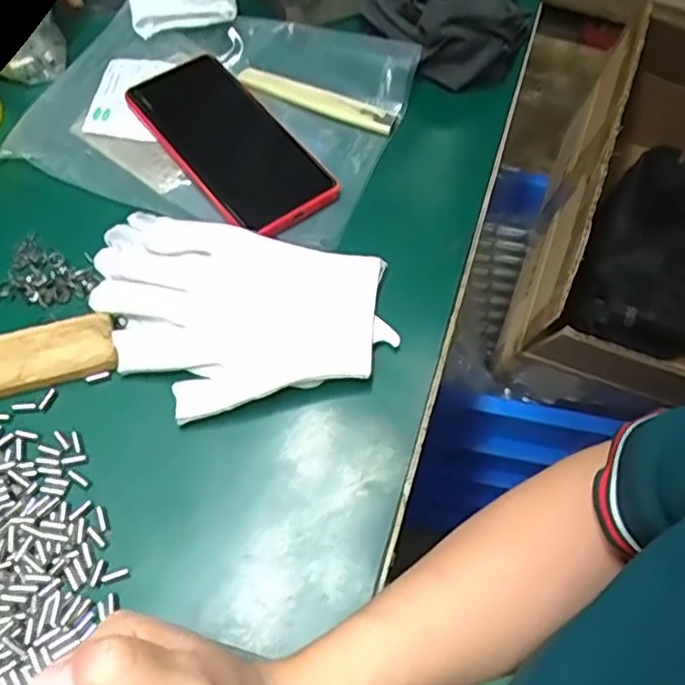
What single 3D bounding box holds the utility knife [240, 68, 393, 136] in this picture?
[{"bbox_3d":[-0.021,-0.178,0.485,0.120,0.011,0.021,20,62,9],"label":"utility knife"}]

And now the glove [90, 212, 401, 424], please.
[{"bbox_3d":[-0.066,-0.016,0.388,0.175,0.019,0.120,12,61,3],"label":"glove"}]

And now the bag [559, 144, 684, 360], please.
[{"bbox_3d":[0.328,-0.103,0.672,0.150,0.081,0.239,20,62,8],"label":"bag"}]

